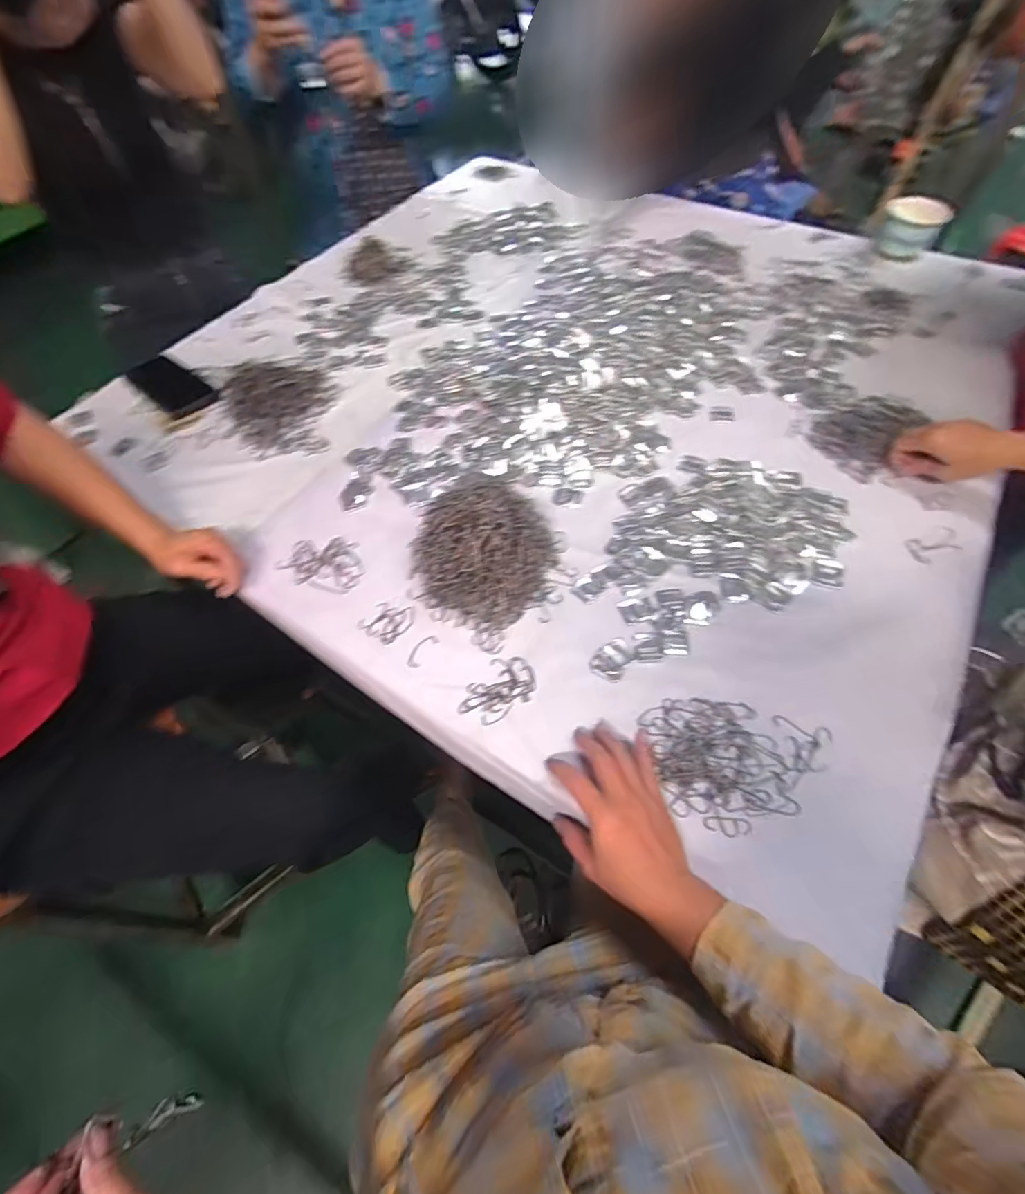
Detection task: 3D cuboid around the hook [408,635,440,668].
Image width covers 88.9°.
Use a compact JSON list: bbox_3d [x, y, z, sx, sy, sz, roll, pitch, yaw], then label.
[{"bbox_3d":[-0.099,0.058,0.569,0.020,0.004,0.043,31,64,19],"label":"hook"}]

